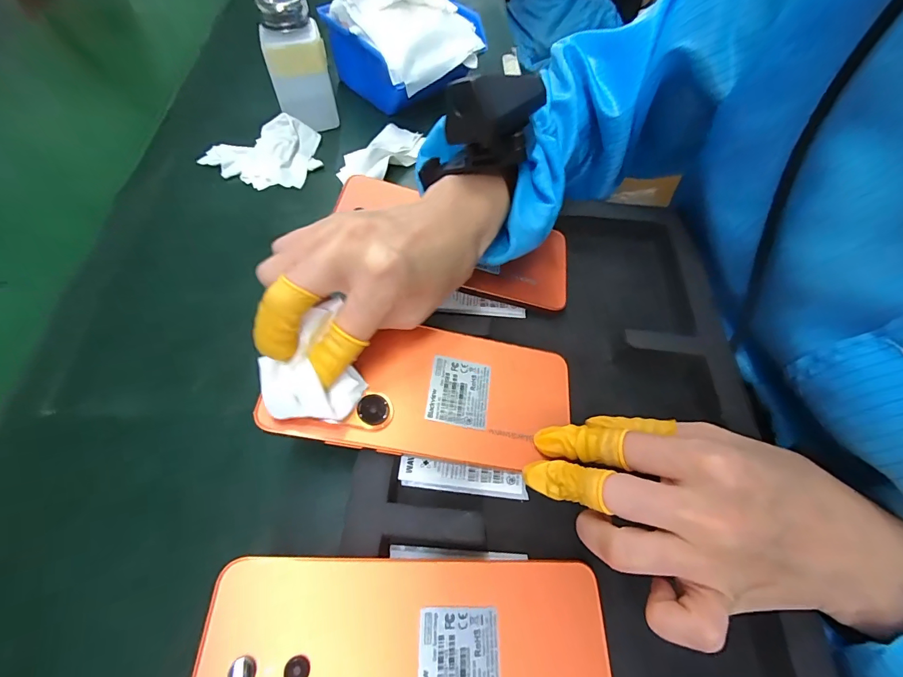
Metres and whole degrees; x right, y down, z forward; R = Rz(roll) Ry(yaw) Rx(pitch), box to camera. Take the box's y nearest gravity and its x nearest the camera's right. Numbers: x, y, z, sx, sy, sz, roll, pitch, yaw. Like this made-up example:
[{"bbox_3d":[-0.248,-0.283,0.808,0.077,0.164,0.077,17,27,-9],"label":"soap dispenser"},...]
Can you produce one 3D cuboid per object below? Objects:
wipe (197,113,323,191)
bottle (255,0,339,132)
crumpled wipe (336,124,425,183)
[{"bbox_3d":[-0.180,-0.174,0.374,0.105,0.033,0.067,-6,59,-1],"label":"wipe"},{"bbox_3d":[-0.143,-0.263,0.373,0.054,0.135,0.056,-15,60,-7],"label":"bottle"},{"bbox_3d":[-0.063,-0.177,0.382,0.047,0.023,0.098,19,61,13],"label":"crumpled wipe"}]

